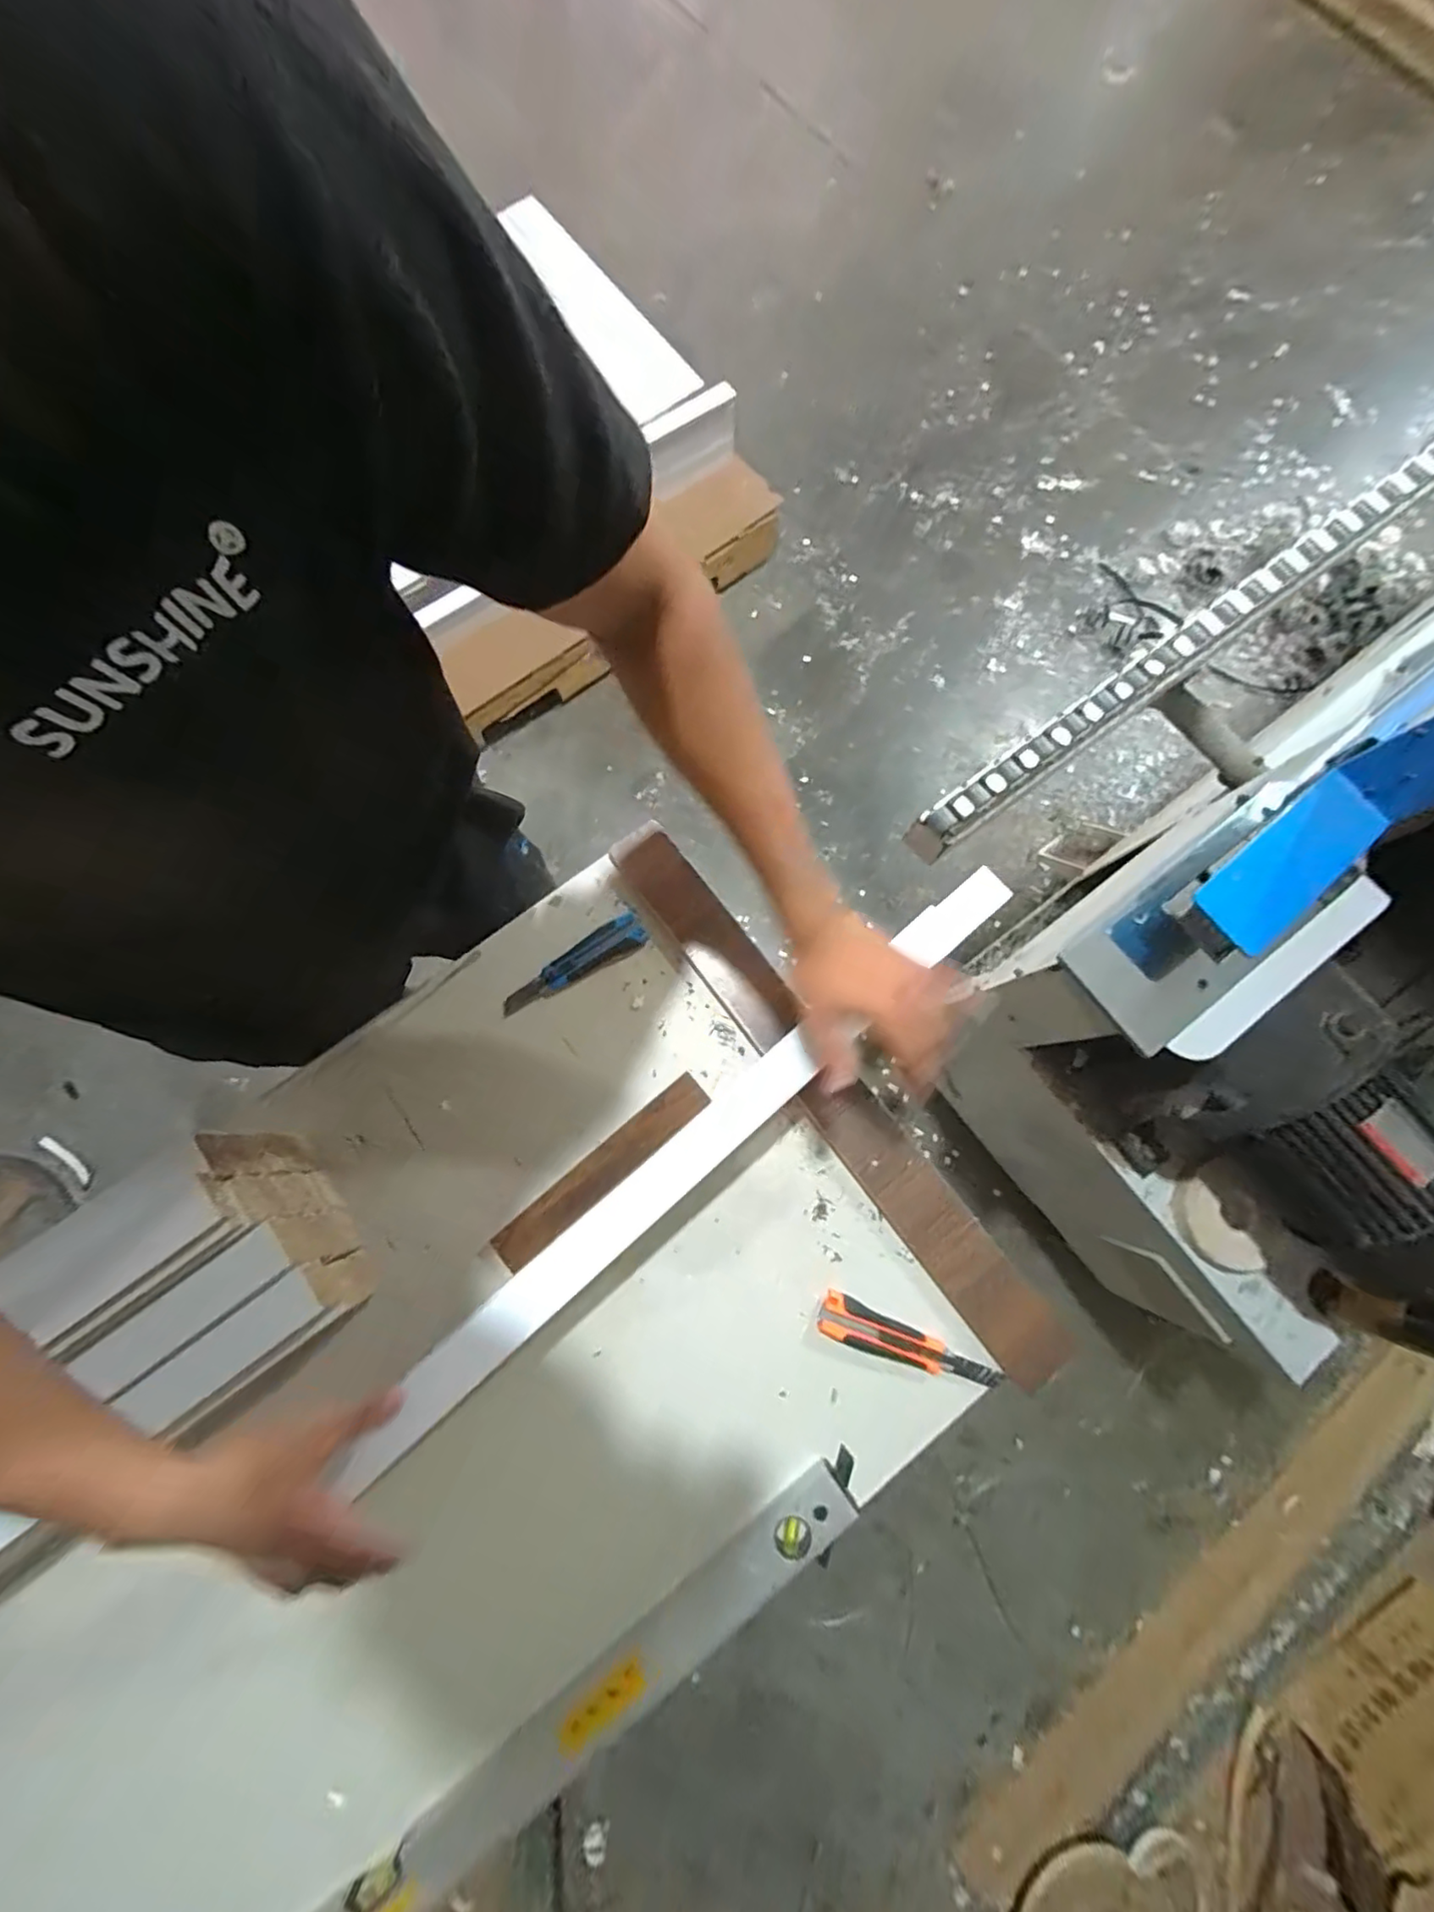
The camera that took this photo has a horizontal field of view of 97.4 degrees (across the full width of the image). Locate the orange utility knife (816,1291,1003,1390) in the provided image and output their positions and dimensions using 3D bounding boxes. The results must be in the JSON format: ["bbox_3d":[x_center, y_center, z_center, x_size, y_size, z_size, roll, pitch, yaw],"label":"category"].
[{"bbox_3d":[0.194,0.398,0.635,0.190,0.010,0.043,23,79,5],"label":"orange utility knife"}]

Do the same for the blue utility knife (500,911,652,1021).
[{"bbox_3d":[-0.165,0.011,0.719,0.178,0.023,0.043,-28,79,-5],"label":"blue utility knife"}]

